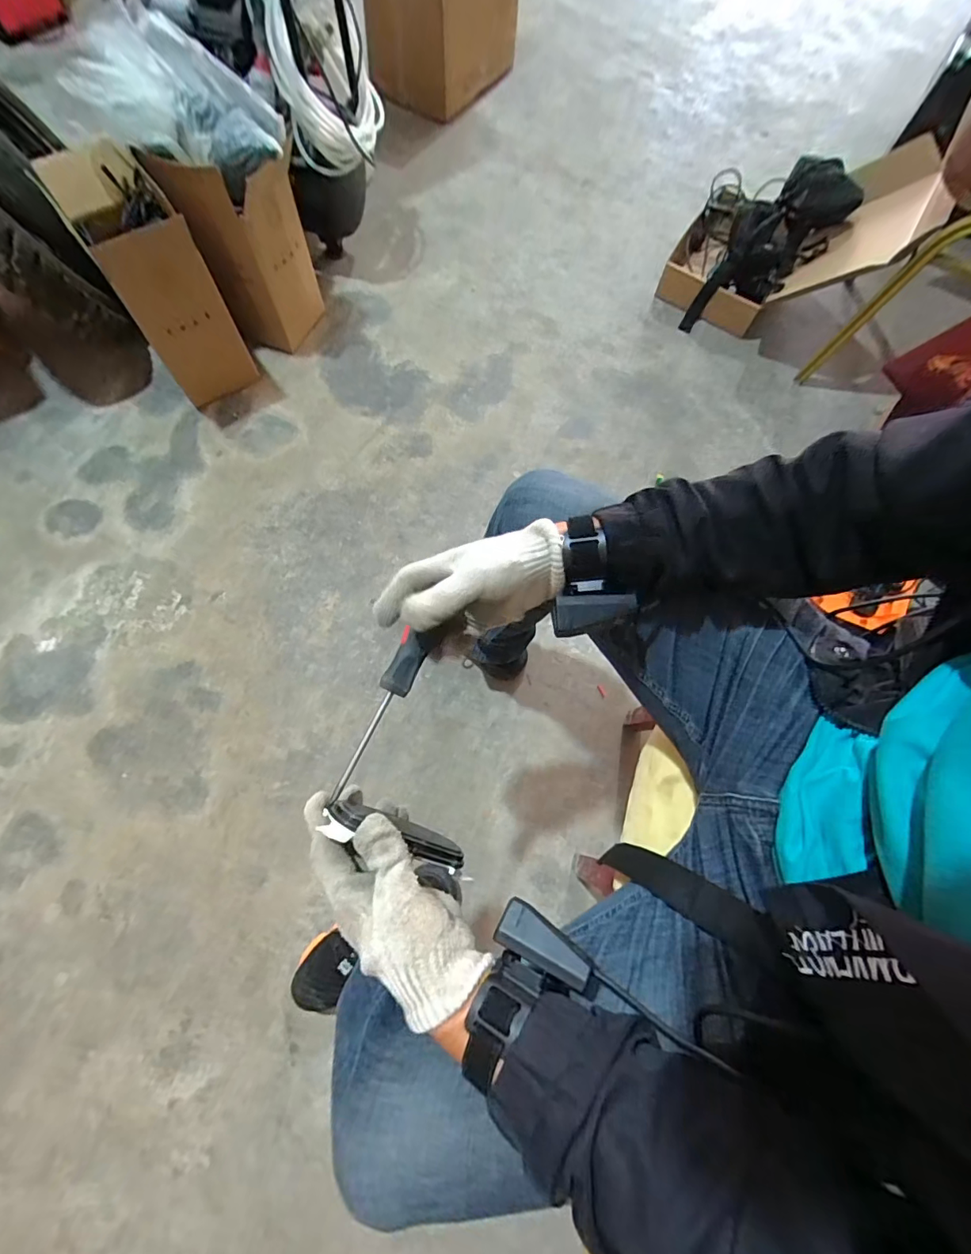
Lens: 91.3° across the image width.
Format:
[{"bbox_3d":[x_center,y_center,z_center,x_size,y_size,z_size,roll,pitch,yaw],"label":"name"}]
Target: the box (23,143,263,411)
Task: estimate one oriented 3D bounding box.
[{"bbox_3d":[-0.687,-0.720,1.015,0.175,0.348,0.269,-35,75,-13],"label":"box"}]

